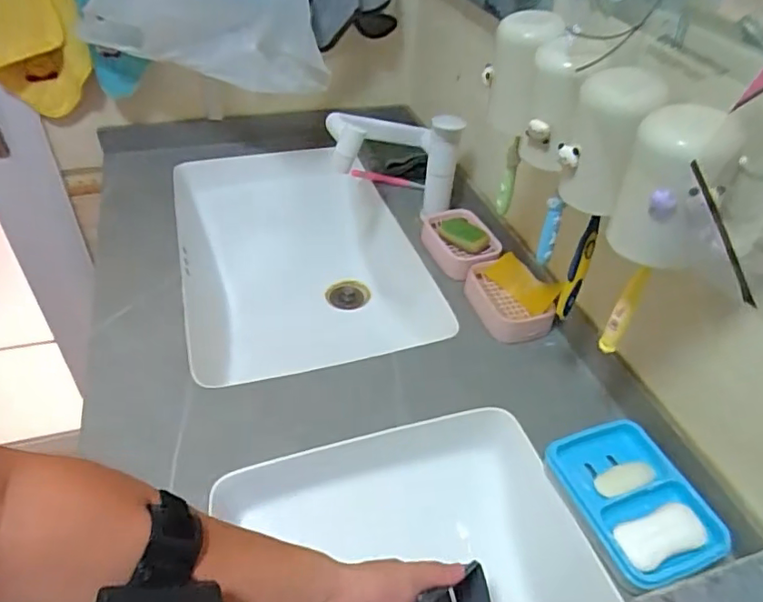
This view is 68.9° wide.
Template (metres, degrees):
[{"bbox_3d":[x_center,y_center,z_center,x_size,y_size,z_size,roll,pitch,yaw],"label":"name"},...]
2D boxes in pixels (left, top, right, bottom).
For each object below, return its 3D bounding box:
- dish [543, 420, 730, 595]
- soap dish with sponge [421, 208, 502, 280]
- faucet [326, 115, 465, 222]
[{"bbox_3d":[0.242,0.191,0.540,0.111,0.026,0.152,-14,45,-19],"label":"dish"},{"bbox_3d":[0.118,-0.090,0.850,0.088,0.047,0.135,-17,46,-22],"label":"soap dish with sponge"},{"bbox_3d":[0.021,-0.205,0.854,0.201,0.160,0.068,-7,43,-13],"label":"faucet"}]

